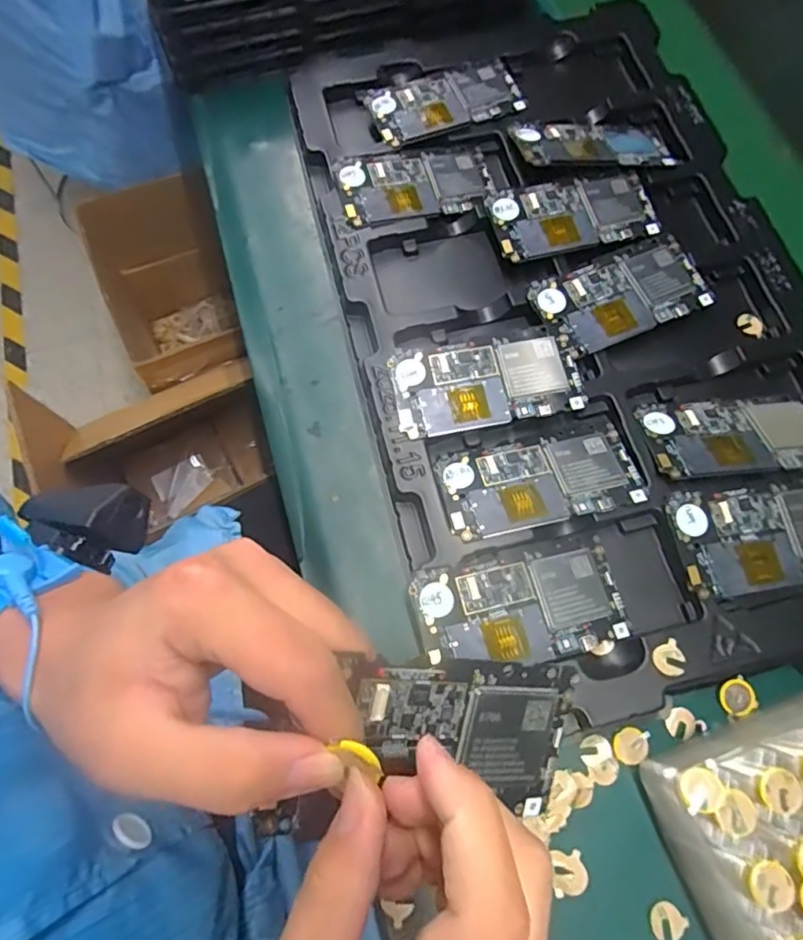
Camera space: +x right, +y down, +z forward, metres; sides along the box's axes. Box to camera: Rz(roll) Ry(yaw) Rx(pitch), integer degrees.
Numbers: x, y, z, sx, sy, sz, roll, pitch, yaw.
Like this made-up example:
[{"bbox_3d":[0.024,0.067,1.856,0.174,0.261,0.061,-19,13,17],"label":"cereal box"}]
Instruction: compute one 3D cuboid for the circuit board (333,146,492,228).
[{"bbox_3d":[0.011,-0.229,0.454,0.119,0.007,0.067,-13,71,-2],"label":"circuit board"}]

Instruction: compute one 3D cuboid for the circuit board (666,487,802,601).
[{"bbox_3d":[0.232,0.041,0.358,0.123,0.004,0.065,-8,72,-9],"label":"circuit board"}]

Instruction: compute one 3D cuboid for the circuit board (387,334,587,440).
[{"bbox_3d":[0.057,-0.059,0.387,0.124,0.008,0.063,-11,70,-5],"label":"circuit board"}]

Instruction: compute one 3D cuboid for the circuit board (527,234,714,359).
[{"bbox_3d":[0.160,-0.128,0.418,0.126,0.012,0.065,-23,72,-6],"label":"circuit board"}]

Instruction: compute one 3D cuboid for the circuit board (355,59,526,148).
[{"bbox_3d":[0.037,-0.313,0.484,0.125,0.005,0.069,-20,71,-5],"label":"circuit board"}]

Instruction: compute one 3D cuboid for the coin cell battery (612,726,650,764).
[{"bbox_3d":[0.131,0.158,0.327,0.019,0.004,0.019,11,72,6],"label":"coin cell battery"}]

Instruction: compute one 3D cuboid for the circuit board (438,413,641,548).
[{"bbox_3d":[0.089,0.007,0.370,0.125,0.005,0.062,-14,56,-6],"label":"circuit board"}]

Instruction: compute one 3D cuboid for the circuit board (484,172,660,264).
[{"bbox_3d":[0.133,-0.197,0.441,0.125,0.010,0.064,-13,71,-2],"label":"circuit board"}]

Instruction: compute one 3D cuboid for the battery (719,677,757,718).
[{"bbox_3d":[0.198,0.134,0.337,0.020,0.004,0.019,-23,72,-6],"label":"battery"}]

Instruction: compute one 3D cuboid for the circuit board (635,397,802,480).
[{"bbox_3d":[0.226,-0.022,0.381,0.122,0.007,0.065,-2,47,0],"label":"circuit board"}]

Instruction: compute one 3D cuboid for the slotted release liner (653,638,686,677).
[{"bbox_3d":[0.153,0.108,0.328,0.018,0.004,0.019,-2,64,4],"label":"slotted release liner"}]

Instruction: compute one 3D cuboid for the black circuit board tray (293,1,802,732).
[{"bbox_3d":[0.129,-0.137,0.424,0.325,0.028,0.565,-13,71,-2],"label":"black circuit board tray"}]

